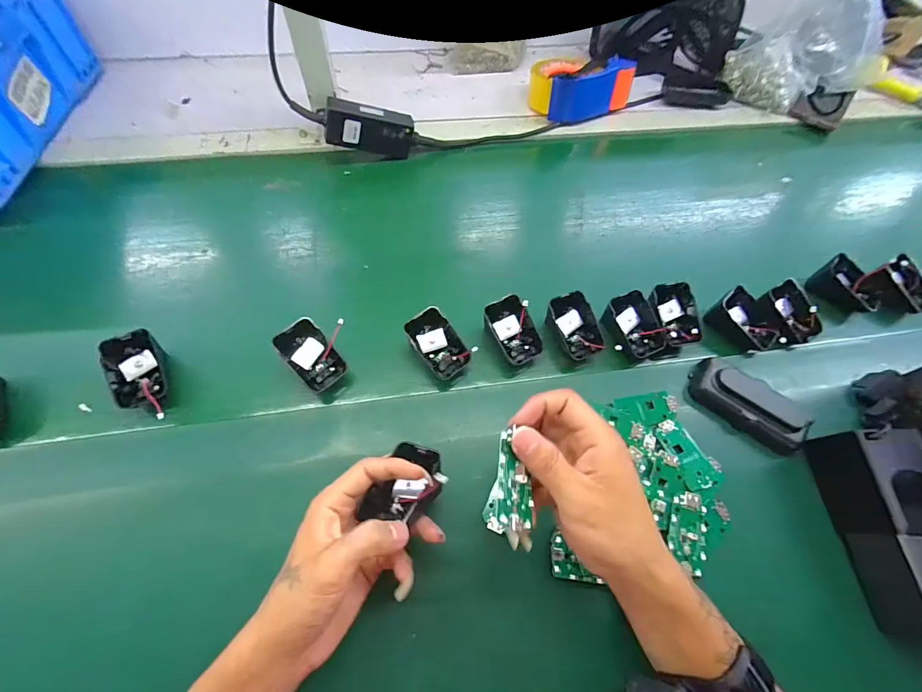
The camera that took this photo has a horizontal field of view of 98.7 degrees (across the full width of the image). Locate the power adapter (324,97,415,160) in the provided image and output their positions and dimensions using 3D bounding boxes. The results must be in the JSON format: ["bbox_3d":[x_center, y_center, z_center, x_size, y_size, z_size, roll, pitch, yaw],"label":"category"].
[{"bbox_3d":[-0.125,-0.295,0.544,0.114,0.054,0.029,0,58,-25],"label":"power adapter"}]

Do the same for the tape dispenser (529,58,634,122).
[{"bbox_3d":[0.186,-0.414,0.630,0.139,0.067,0.093,-17,61,-10],"label":"tape dispenser"}]

